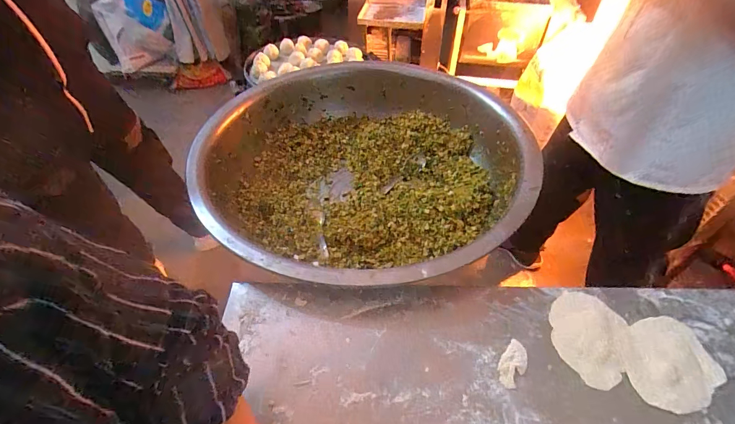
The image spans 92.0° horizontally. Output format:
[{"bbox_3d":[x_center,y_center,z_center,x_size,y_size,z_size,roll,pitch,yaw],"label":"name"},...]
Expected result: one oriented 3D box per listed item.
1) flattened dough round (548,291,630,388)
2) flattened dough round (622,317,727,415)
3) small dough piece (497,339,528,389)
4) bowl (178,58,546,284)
[{"bbox_3d":[0.325,0.182,0.527,0.099,0.010,0.136,22,49,19],"label":"flattened dough round"},{"bbox_3d":[0.424,0.212,0.502,0.138,0.009,0.115,-12,47,-13],"label":"flattened dough round"},{"bbox_3d":[0.202,0.210,0.491,0.032,0.008,0.066,31,53,26],"label":"small dough piece"},{"bbox_3d":[-0.019,-0.117,0.850,0.744,0.190,0.715,1,46,-1],"label":"bowl"}]

